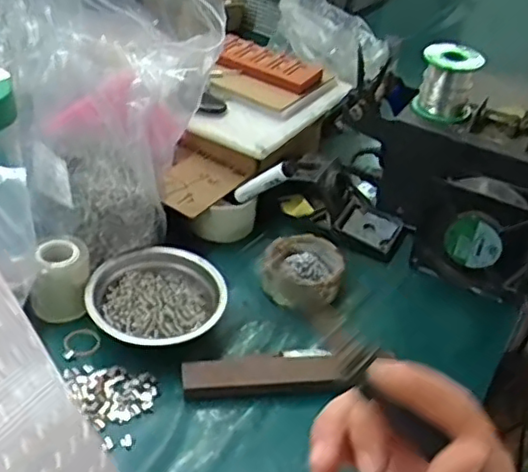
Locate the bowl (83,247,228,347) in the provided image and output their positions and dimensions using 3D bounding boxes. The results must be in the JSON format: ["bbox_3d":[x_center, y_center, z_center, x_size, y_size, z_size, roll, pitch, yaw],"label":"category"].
[{"bbox_3d":[-0.104,0.065,0.627,0.128,0.034,0.126,5,37,-4],"label":"bowl"}]

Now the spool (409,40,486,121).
[{"bbox_3d":[0.200,-0.167,0.708,0.063,0.080,0.066,16,38,11],"label":"spool"}]

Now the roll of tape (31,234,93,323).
[{"bbox_3d":[-0.194,0.040,0.628,0.050,0.062,0.063,3,38,-6],"label":"roll of tape"}]

